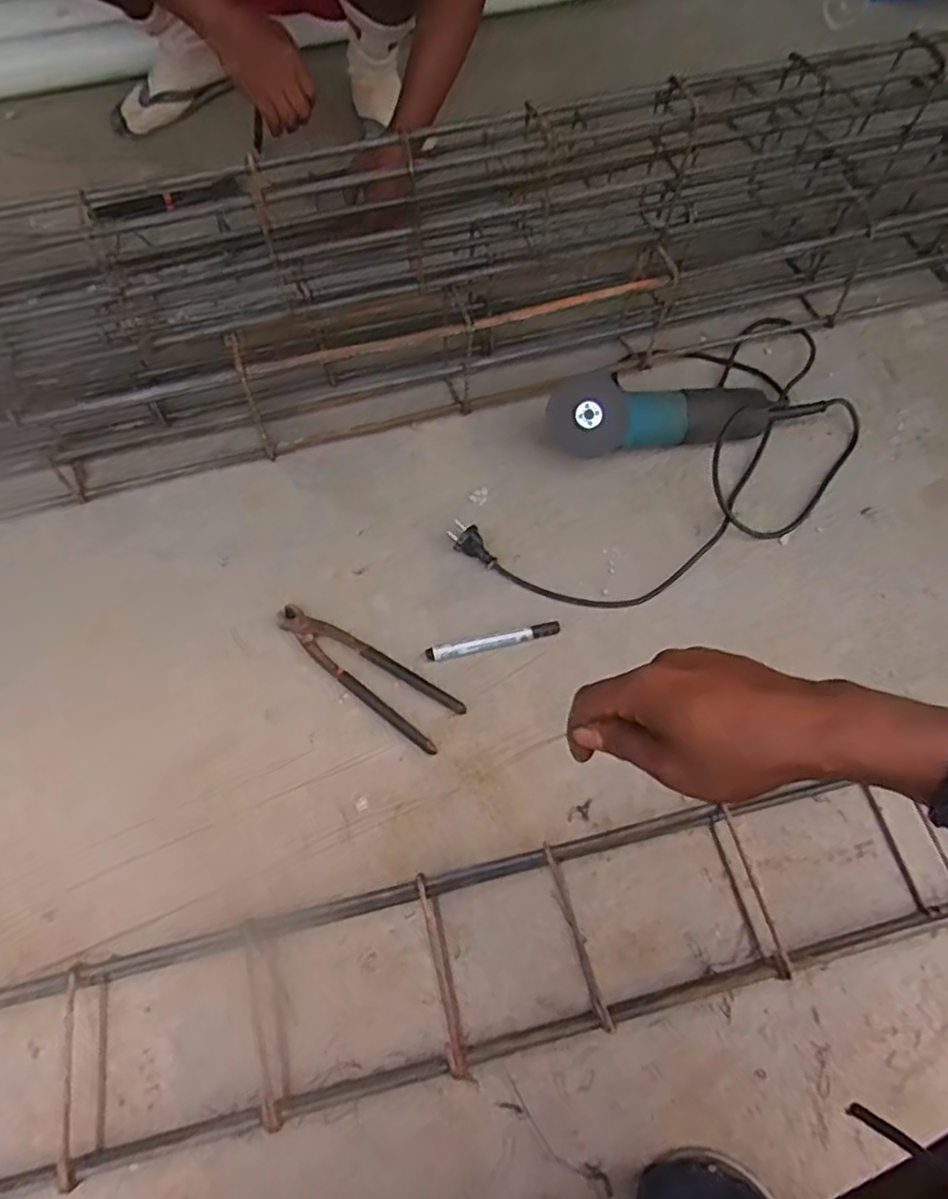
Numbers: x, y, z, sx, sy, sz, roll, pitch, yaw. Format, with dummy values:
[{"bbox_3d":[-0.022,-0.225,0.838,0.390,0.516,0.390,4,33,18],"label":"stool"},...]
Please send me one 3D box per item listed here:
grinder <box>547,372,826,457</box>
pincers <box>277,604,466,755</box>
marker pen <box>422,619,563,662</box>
[{"bbox_3d":[0.228,-0.215,0.822,0.289,0.108,0.086,-5,65,-2],"label":"grinder"},{"bbox_3d":[-0.118,0.072,0.725,0.224,0.015,0.058,33,69,14],"label":"pincers"},{"bbox_3d":[0.021,0.044,0.732,0.141,0.013,0.017,-12,66,-6],"label":"marker pen"}]

